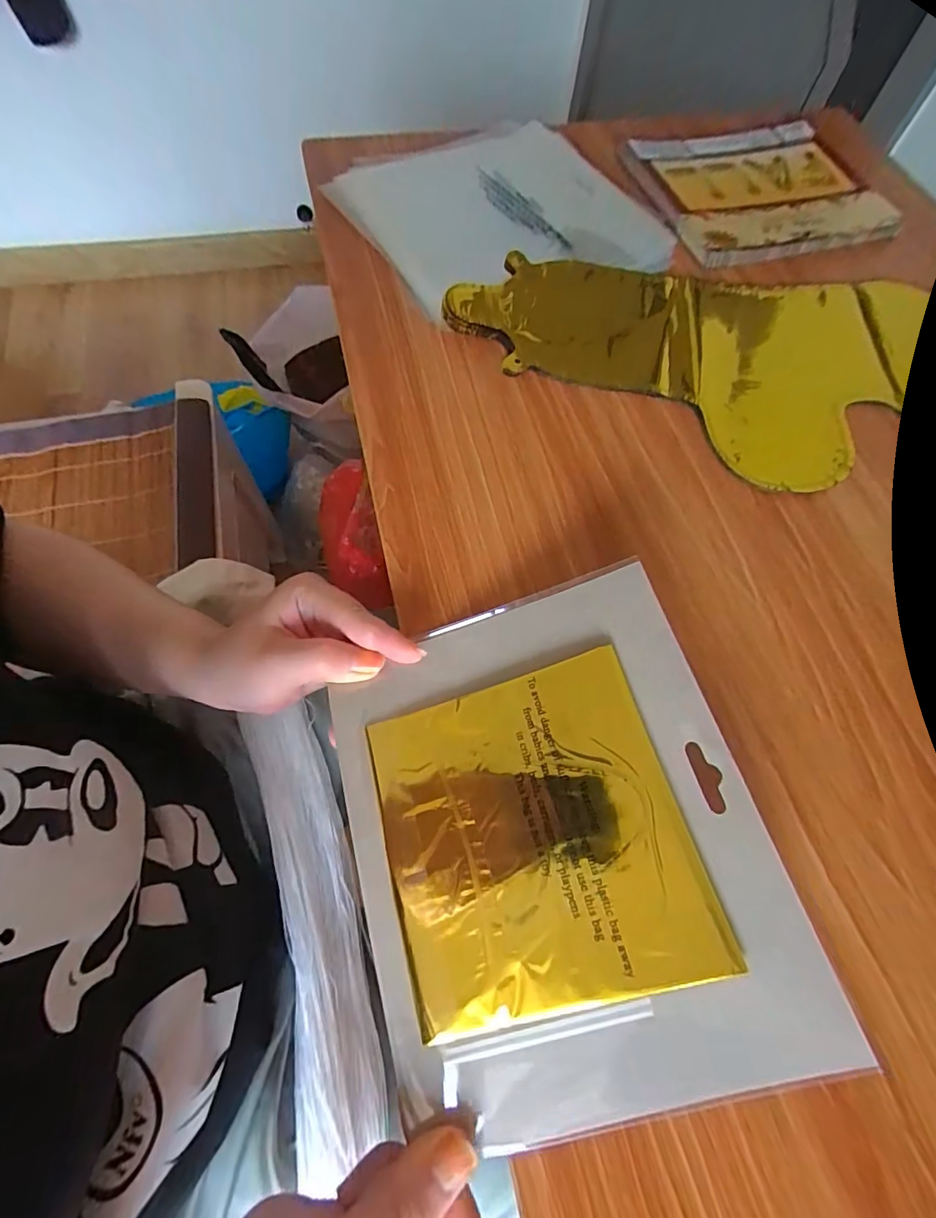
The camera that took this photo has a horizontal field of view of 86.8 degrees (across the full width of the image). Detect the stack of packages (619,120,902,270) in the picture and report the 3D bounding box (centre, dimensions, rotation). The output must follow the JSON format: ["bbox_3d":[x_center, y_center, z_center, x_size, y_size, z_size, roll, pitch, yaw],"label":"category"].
[{"bbox_3d":[0.237,-0.357,0.417,0.193,0.017,0.161,-13,67,-7],"label":"stack of packages"}]

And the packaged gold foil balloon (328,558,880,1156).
[{"bbox_3d":[0.030,0.091,0.208,0.161,0.015,0.191,-19,67,6],"label":"packaged gold foil balloon"}]

